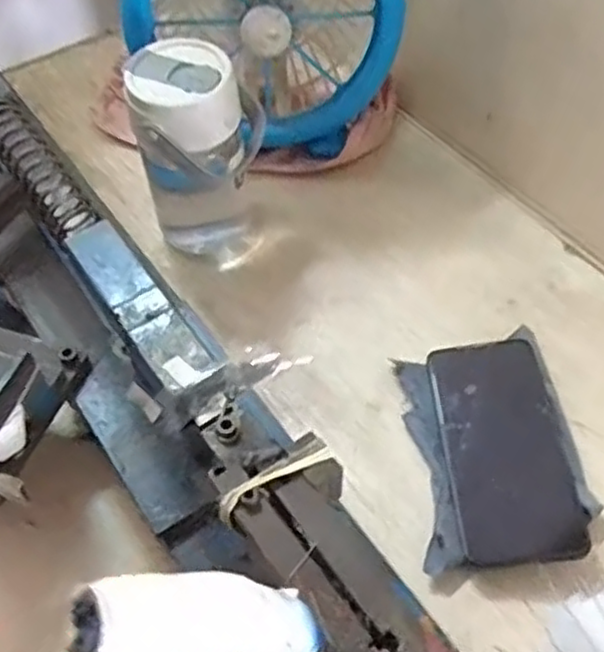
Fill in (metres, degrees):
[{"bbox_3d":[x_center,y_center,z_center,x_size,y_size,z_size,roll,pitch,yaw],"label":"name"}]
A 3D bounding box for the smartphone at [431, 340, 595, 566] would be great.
[{"bbox_3d":[0.135,0.079,0.487,0.077,0.005,0.159,-12,56,9],"label":"smartphone"}]

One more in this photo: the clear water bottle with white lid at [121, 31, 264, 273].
[{"bbox_3d":[-0.079,-0.127,0.564,0.088,0.162,0.074,7,54,5],"label":"clear water bottle with white lid"}]

